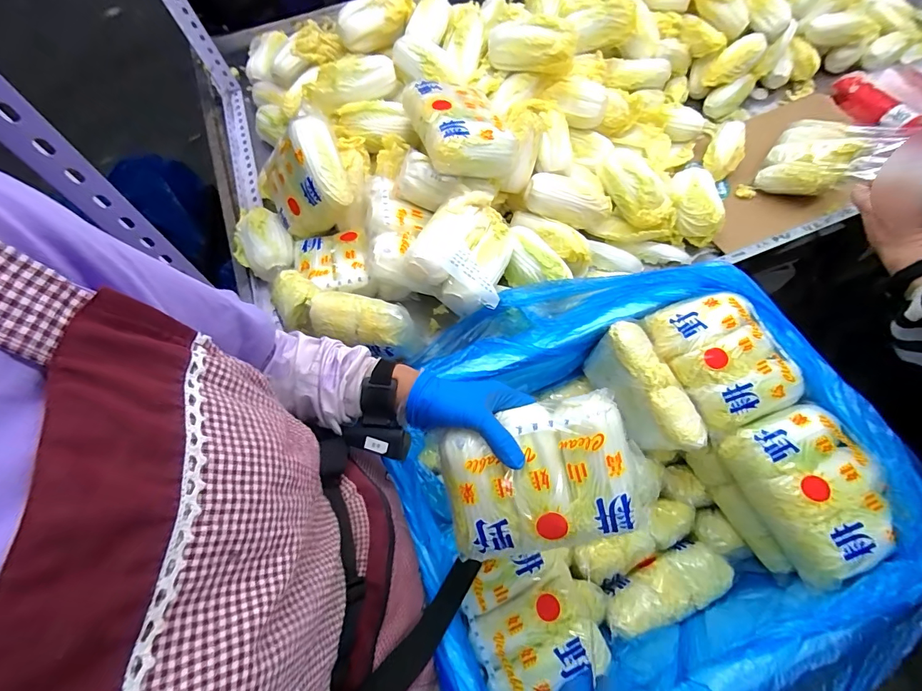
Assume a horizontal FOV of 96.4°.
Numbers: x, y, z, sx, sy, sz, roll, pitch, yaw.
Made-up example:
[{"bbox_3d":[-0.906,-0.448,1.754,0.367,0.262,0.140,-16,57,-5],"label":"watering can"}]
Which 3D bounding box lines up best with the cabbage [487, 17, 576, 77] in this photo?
[{"bbox_3d":[0.119,-0.510,0.704,0.148,0.062,0.071,11,67,7],"label":"cabbage"}]

